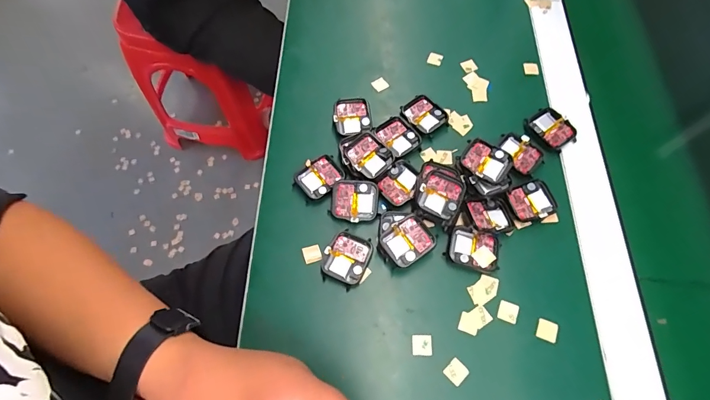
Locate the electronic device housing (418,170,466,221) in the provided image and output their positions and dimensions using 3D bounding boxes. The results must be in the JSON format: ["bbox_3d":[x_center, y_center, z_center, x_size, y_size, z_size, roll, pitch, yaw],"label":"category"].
[{"bbox_3d":[0.078,-0.007,0.342,0.038,0.006,0.044,33,72,6],"label":"electronic device housing"}]

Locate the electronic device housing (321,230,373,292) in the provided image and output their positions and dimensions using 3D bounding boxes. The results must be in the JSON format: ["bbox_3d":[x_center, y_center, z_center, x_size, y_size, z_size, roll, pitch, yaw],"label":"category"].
[{"bbox_3d":[-0.007,0.053,0.340,0.038,0.012,0.045,22,68,9],"label":"electronic device housing"}]

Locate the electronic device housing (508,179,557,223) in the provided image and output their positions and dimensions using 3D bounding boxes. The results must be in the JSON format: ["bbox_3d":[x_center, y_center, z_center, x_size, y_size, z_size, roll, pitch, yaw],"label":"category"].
[{"bbox_3d":[0.166,0.001,0.358,0.040,0.006,0.035,-18,68,-8],"label":"electronic device housing"}]

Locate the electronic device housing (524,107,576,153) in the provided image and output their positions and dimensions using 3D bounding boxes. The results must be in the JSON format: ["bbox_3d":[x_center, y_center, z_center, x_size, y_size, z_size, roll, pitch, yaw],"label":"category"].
[{"bbox_3d":[0.201,-0.073,0.390,0.038,0.007,0.046,-33,70,-14],"label":"electronic device housing"}]

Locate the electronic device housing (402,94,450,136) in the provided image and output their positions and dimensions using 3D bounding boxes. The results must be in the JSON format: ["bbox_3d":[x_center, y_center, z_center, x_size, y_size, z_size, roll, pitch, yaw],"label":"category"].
[{"bbox_3d":[0.074,-0.090,0.401,0.038,0.007,0.044,-32,70,-13],"label":"electronic device housing"}]

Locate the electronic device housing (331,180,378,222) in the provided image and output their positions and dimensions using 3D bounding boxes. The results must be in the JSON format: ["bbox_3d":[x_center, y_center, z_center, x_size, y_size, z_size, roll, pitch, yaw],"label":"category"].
[{"bbox_3d":[-0.001,0.001,0.354,0.043,0.010,0.037,1,91,0],"label":"electronic device housing"}]

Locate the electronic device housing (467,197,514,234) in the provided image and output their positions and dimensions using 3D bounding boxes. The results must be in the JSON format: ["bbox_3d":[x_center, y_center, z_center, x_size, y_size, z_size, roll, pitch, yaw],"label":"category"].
[{"bbox_3d":[0.125,0.014,0.346,0.040,0.014,0.035,-9,67,-4],"label":"electronic device housing"}]

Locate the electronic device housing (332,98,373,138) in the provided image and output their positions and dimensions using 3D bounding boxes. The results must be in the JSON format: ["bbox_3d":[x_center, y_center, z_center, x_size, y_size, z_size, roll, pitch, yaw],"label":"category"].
[{"bbox_3d":[-0.003,-0.086,0.398,0.038,0.014,0.043,-10,67,-4],"label":"electronic device housing"}]

